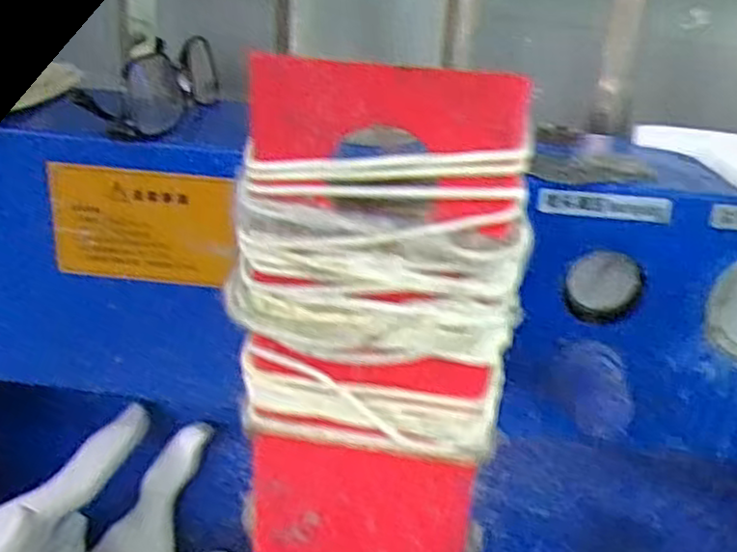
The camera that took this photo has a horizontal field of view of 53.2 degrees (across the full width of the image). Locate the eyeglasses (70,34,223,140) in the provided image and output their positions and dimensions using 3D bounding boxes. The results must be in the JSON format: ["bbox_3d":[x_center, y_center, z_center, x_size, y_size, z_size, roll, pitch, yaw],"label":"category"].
[{"bbox_3d":[-0.118,-0.107,0.408,0.040,0.034,0.125,6,25,3],"label":"eyeglasses"}]

